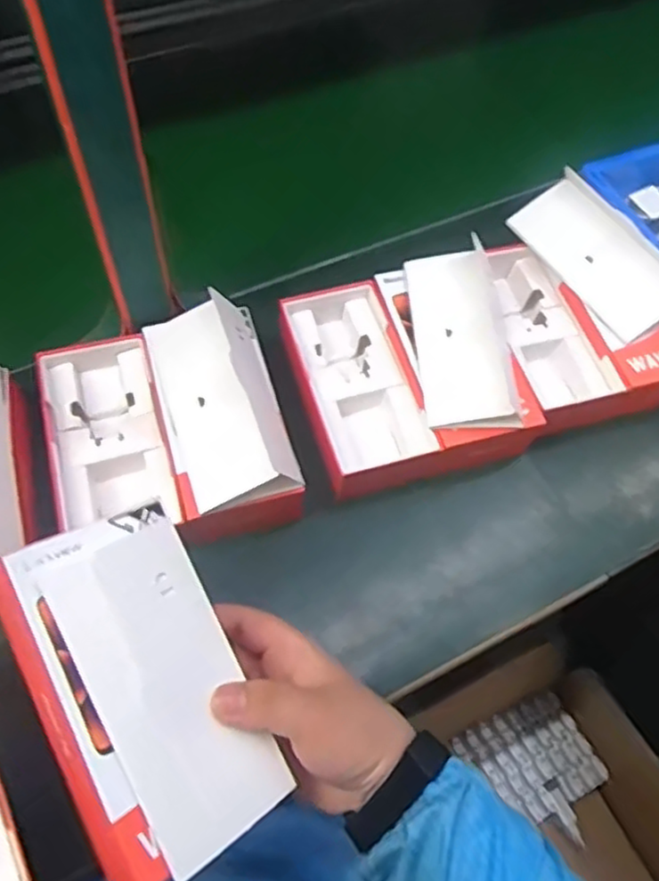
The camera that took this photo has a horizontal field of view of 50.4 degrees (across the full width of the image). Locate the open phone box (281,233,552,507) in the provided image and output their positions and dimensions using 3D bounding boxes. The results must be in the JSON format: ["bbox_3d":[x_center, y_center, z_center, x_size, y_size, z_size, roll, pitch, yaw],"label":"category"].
[{"bbox_3d":[0.063,-0.064,0.602,0.190,0.080,0.185,-13,63,-10],"label":"open phone box"}]

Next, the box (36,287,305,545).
[{"bbox_3d":[-0.128,-0.015,0.547,0.185,0.091,0.172,-12,63,-9],"label":"box"}]

